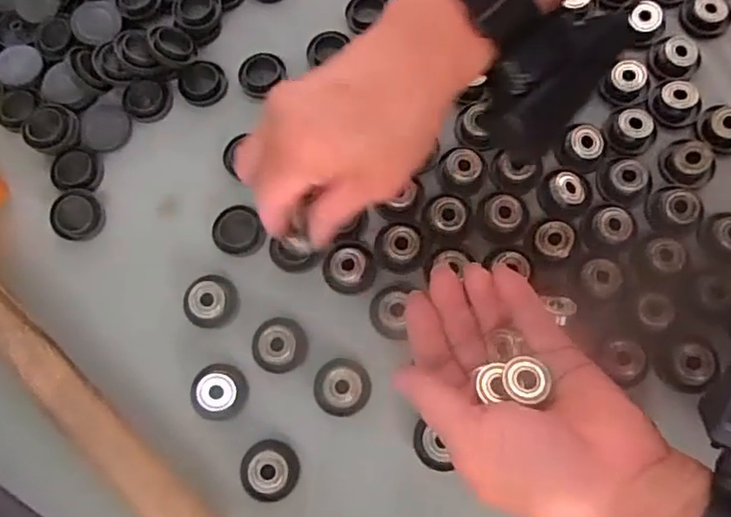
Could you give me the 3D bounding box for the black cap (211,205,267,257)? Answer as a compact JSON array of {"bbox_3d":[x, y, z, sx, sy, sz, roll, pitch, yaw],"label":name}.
[{"bbox_3d":[-0.080,-0.018,0.367,0.030,0.006,0.034,-26,74,-6],"label":"black cap"}]

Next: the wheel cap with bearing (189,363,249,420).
[{"bbox_3d":[-0.084,0.076,0.334,0.031,0.008,0.030,-1,73,2],"label":"wheel cap with bearing"}]

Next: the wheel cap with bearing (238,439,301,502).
[{"bbox_3d":[-0.053,0.116,0.320,0.032,0.010,0.031,-1,73,2],"label":"wheel cap with bearing"}]

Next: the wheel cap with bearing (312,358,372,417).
[{"bbox_3d":[-0.013,0.072,0.332,0.030,0.011,0.031,-1,73,2],"label":"wheel cap with bearing"}]

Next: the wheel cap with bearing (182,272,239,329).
[{"bbox_3d":[-0.094,0.024,0.350,0.032,0.012,0.032,-1,73,2],"label":"wheel cap with bearing"}]

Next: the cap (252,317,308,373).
[{"bbox_3d":[-0.051,0.050,0.343,0.031,0.010,0.031,-1,73,2],"label":"cap"}]

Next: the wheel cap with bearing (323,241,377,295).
[{"bbox_3d":[-0.010,0.005,0.353,0.032,0.008,0.030,-1,73,2],"label":"wheel cap with bearing"}]

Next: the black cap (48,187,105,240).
[{"bbox_3d":[-0.182,-0.028,0.371,0.033,0.005,0.033,2,73,3],"label":"black cap"}]

